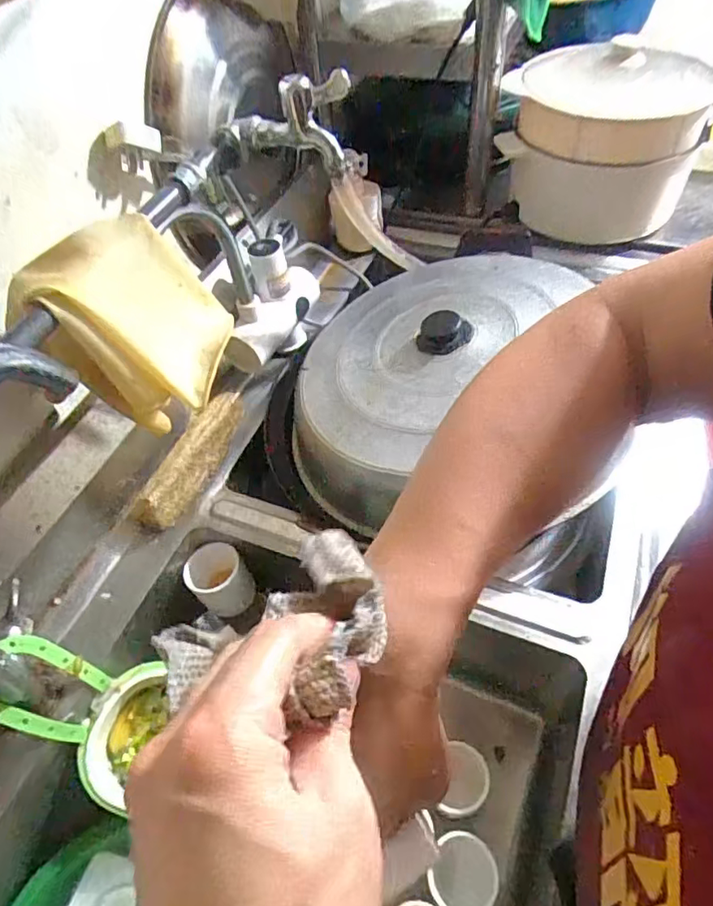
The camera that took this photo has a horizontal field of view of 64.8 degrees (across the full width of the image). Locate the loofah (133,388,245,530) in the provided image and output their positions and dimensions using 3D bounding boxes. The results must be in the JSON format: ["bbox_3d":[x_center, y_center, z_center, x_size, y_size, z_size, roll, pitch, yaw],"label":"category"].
[{"bbox_3d":[-0.177,0.004,0.627,0.041,0.056,0.182,17,55,18],"label":"loofah"}]

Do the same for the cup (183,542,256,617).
[{"bbox_3d":[-0.148,0.137,0.609,0.058,0.049,0.062,-3,51,4],"label":"cup"}]

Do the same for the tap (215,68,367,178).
[{"bbox_3d":[-0.061,-0.302,0.521,0.133,0.091,0.032,3,52,8],"label":"tap"}]

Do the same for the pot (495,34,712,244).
[{"bbox_3d":[0.345,-0.456,0.797,0.250,0.184,0.243,18,56,19],"label":"pot"}]

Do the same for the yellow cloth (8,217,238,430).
[{"bbox_3d":[-0.170,-0.103,0.441,0.149,0.106,0.115,-29,54,-16],"label":"yellow cloth"}]

